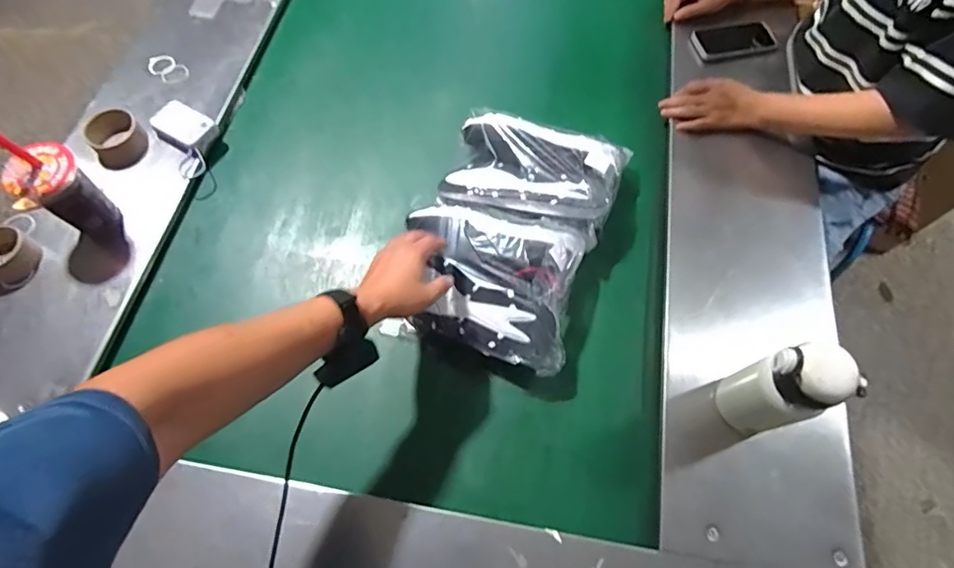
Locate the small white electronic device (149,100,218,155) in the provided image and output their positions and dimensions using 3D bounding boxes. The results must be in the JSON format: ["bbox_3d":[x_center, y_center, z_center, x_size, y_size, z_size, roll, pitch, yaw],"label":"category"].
[{"bbox_3d":[-0.503,-0.269,0.865,0.093,0.027,0.070,29,68,13],"label":"small white electronic device"}]

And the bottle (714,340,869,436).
[{"bbox_3d":[0.352,0.125,0.595,0.075,0.185,0.075,0,65,0],"label":"bottle"}]

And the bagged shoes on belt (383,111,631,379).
[{"bbox_3d":[0.049,-0.077,0.784,0.258,0.101,0.382,19,66,8],"label":"bagged shoes on belt"}]

